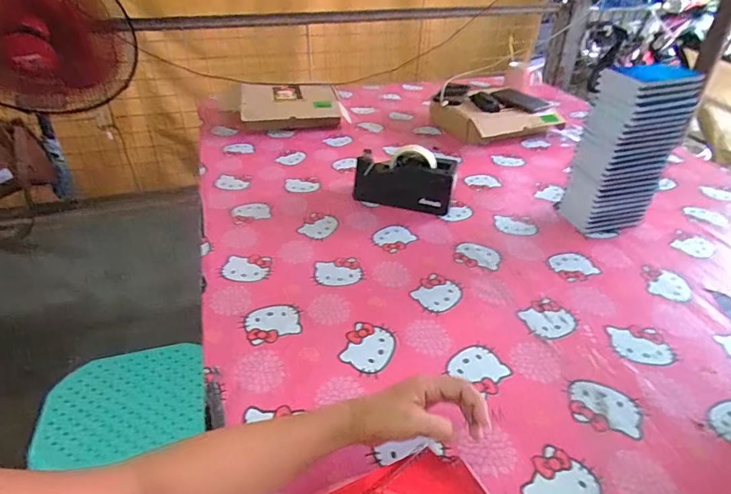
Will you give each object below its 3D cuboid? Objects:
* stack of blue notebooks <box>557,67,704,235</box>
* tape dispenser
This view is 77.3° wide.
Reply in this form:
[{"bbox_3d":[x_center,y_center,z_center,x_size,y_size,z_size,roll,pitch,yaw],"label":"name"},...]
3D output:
[{"bbox_3d":[0.463,-0.170,0.830,0.140,0.287,0.110,-8,37,-12],"label":"stack of blue notebooks"},{"bbox_3d":[0.077,-0.138,0.922,0.205,0.114,0.069,12,37,14],"label":"tape dispenser"}]

